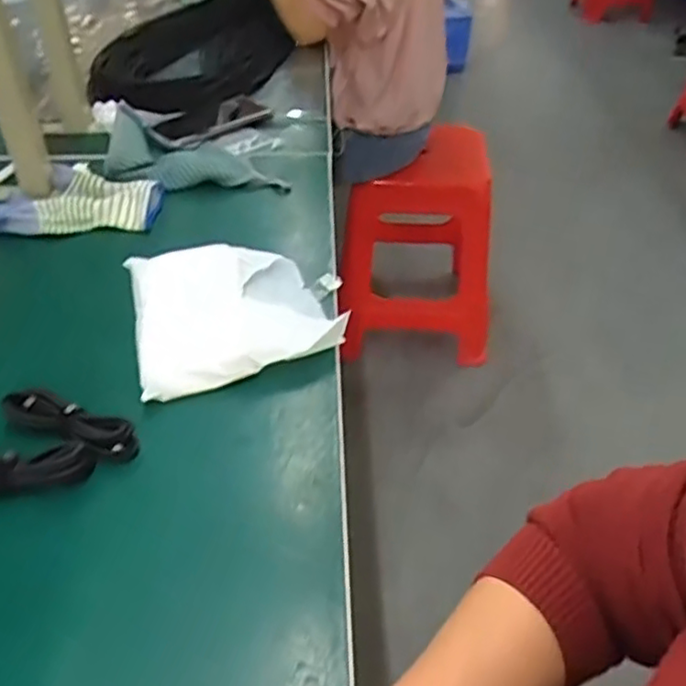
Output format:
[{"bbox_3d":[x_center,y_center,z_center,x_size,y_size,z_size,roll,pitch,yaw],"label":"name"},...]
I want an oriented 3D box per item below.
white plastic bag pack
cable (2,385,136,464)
[{"bbox_3d":[-0.094,-0.031,0.596,0.176,0.029,0.172,-9,43,-11],"label":"white plastic bag pack"},{"bbox_3d":[-0.202,0.061,0.499,0.103,0.024,0.035,18,45,18],"label":"cable"}]

